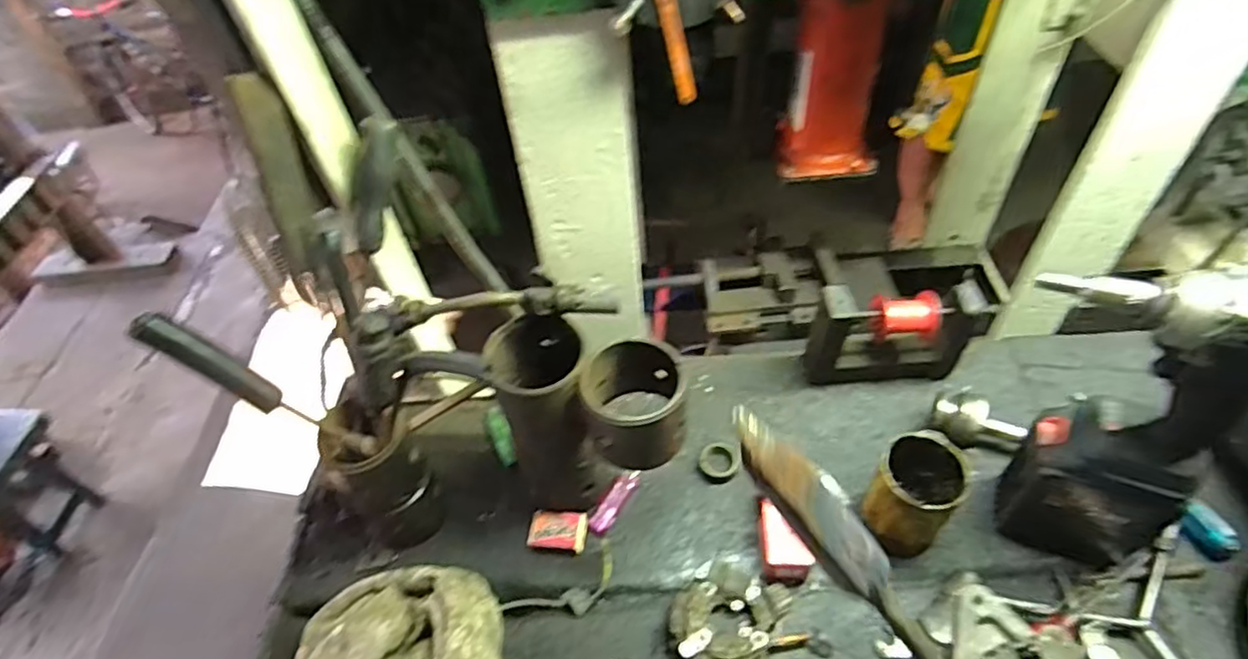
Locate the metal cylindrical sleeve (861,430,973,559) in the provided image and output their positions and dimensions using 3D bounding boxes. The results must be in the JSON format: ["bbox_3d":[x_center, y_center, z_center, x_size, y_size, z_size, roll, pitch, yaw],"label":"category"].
[{"bbox_3d":[0.275,0.154,0.616,0.072,0.088,0.086,24,56,24],"label":"metal cylindrical sleeve"}]

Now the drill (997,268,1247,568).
[{"bbox_3d":[0.404,0.082,0.533,0.189,0.324,0.066,12,52,16],"label":"drill"}]

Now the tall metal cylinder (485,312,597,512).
[{"bbox_3d":[-0.067,0.093,0.630,0.087,0.211,0.085,-11,49,-4],"label":"tall metal cylinder"}]

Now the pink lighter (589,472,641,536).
[{"bbox_3d":[-0.010,0.185,0.699,0.024,0.010,0.077,24,56,24],"label":"pink lighter"}]

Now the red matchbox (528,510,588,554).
[{"bbox_3d":[-0.068,0.211,0.677,0.056,0.017,0.038,0,49,6],"label":"red matchbox"}]

